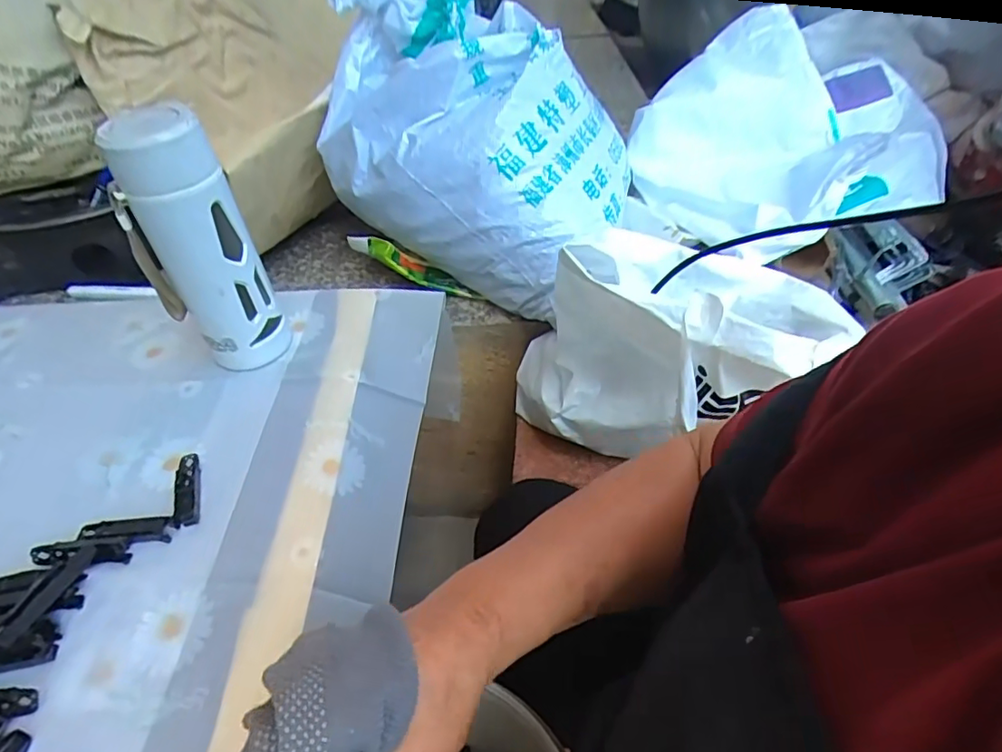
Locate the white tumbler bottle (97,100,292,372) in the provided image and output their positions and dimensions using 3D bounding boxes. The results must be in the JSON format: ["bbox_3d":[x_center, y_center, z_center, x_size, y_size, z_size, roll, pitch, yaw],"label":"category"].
[{"bbox_3d":[-0.241,-0.099,0.458,0.068,0.208,0.065,14,49,16],"label":"white tumbler bottle"}]

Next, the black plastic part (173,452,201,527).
[{"bbox_3d":[-0.236,0.083,0.422,0.017,0.005,0.069,-16,47,-12],"label":"black plastic part"}]

